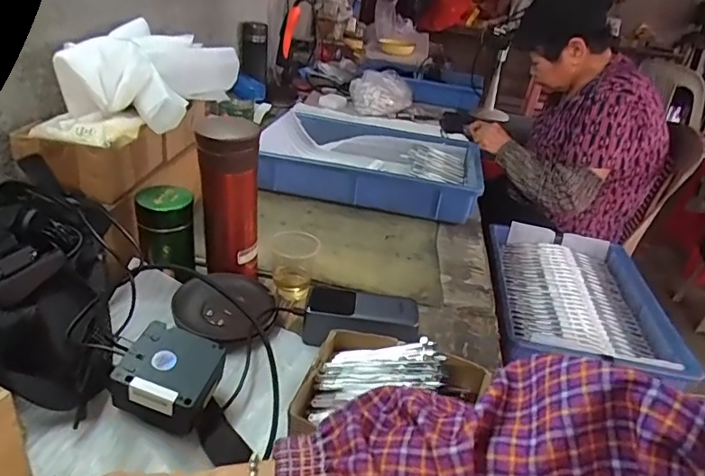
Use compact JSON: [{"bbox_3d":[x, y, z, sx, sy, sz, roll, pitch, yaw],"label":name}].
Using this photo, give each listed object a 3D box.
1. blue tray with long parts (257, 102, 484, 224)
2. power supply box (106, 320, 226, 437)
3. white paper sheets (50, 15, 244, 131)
[{"bbox_3d":[0.020,-0.140,0.994,0.428,0.089,0.260,10,28,6],"label":"blue tray with long parts"},{"bbox_3d":[-0.169,0.129,0.471,0.084,0.056,0.076,11,29,7],"label":"power supply box"},{"bbox_3d":[-0.262,-0.239,0.727,0.116,0.096,0.277,11,28,7],"label":"white paper sheets"}]

